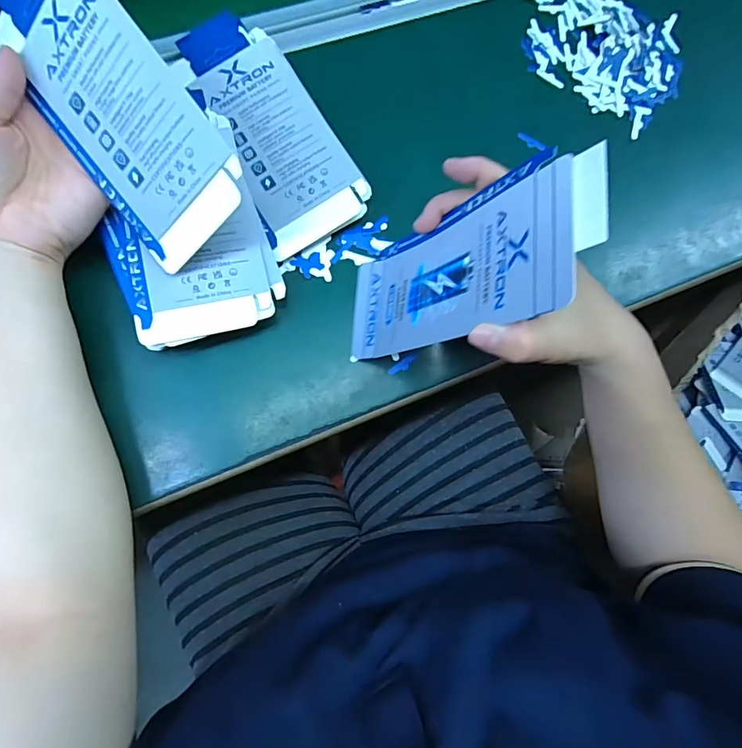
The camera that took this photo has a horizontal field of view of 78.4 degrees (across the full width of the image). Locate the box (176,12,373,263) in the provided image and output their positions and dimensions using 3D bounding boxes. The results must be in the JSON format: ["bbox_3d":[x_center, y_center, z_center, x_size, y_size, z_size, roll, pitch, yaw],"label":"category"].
[{"bbox_3d":[-0.072,-0.187,0.345,0.075,0.018,0.182,-25,87,-9],"label":"box"}]

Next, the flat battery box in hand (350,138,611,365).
[{"bbox_3d":[0.047,-0.063,0.273,0.013,0.186,0.084,13,76,-31],"label":"flat battery box in hand"}]

